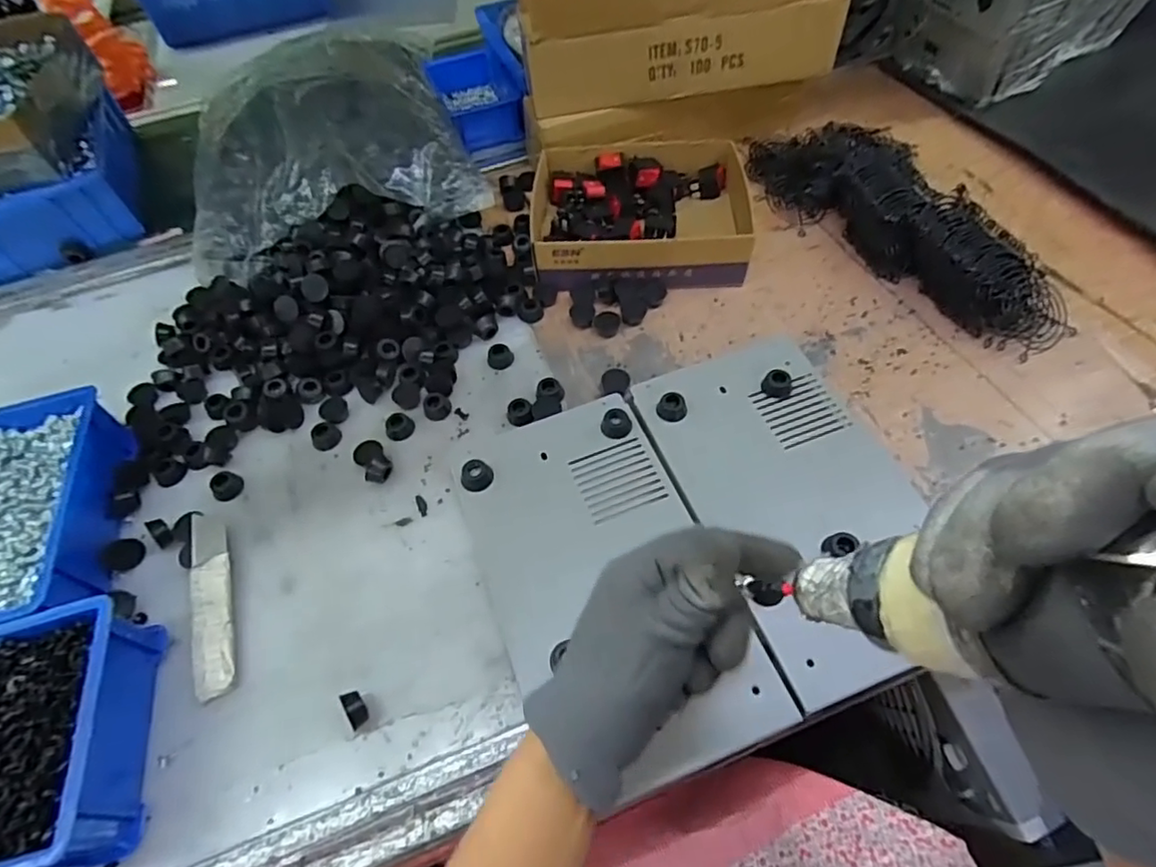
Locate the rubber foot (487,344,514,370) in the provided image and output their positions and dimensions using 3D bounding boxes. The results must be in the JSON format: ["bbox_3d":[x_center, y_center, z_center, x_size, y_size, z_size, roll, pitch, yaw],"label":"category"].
[{"bbox_3d":[-0.071,-0.071,0.541,0.024,0.012,0.020,-5,58,2],"label":"rubber foot"}]

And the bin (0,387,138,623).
[{"bbox_3d":[-0.446,0.070,0.453,0.159,0.062,0.190,-14,58,-4],"label":"bin"}]

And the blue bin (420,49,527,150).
[{"bbox_3d":[-0.129,-0.423,0.746,0.093,0.048,0.158,-21,59,-8],"label":"blue bin"}]

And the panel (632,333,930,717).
[{"bbox_3d":[0.166,0.043,0.444,0.160,0.027,0.269,-20,58,-8],"label":"panel"}]

